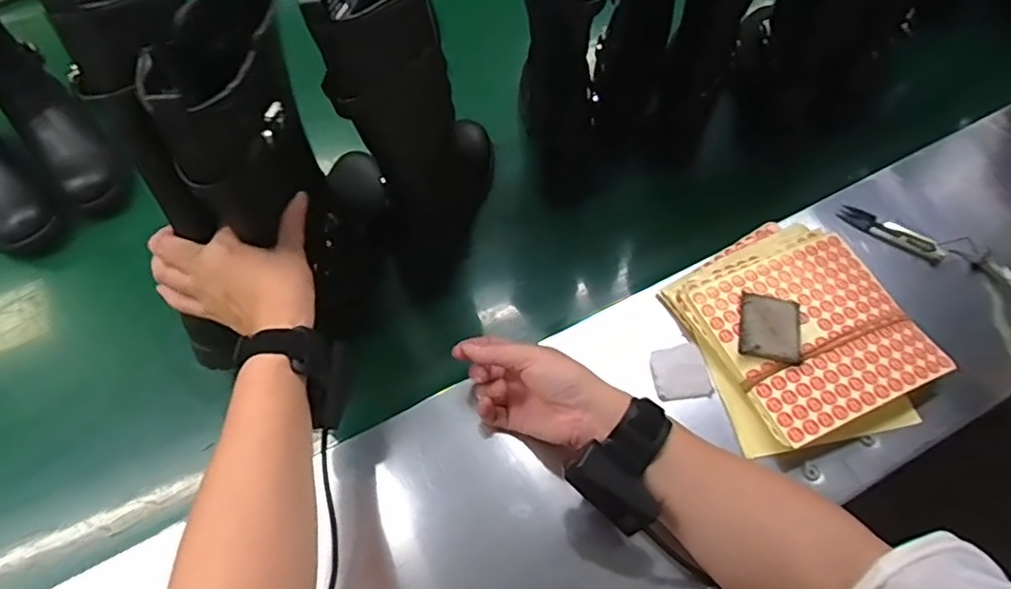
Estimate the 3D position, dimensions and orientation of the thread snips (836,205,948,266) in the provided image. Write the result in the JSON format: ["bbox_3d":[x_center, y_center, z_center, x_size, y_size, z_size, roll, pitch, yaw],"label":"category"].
[{"bbox_3d":[0.400,-0.063,0.626,0.104,0.017,0.022,29,66,17],"label":"thread snips"}]

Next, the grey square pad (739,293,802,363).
[{"bbox_3d":[0.238,0.028,0.538,0.053,0.012,0.063,10,62,7],"label":"grey square pad"}]

